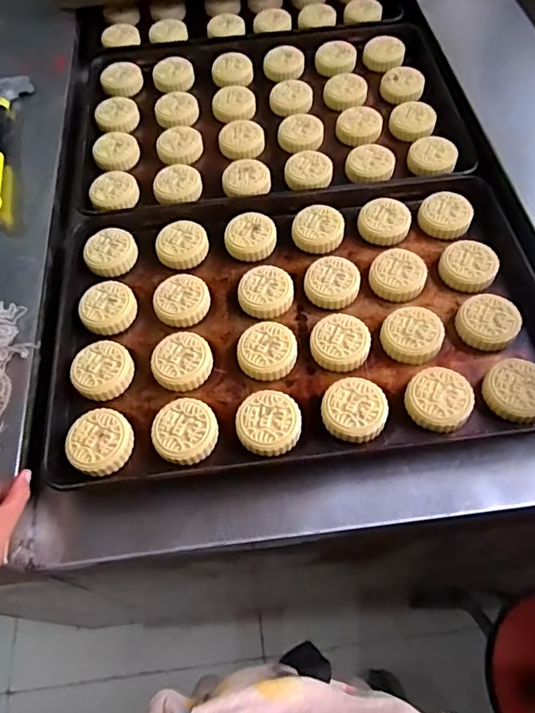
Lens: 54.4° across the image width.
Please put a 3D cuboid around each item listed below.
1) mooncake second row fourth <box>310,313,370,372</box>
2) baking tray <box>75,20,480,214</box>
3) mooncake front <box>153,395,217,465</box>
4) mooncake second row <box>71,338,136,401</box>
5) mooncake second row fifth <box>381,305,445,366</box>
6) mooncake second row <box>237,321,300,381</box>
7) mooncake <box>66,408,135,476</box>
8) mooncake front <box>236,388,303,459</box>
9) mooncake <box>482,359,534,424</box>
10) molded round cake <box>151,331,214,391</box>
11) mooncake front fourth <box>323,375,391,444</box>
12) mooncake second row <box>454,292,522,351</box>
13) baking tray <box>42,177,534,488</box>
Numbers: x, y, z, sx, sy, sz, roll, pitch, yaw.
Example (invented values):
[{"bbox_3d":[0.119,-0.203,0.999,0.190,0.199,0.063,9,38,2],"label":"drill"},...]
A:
[{"bbox_3d":[0.088,-0.018,0.628,0.068,0.029,0.066,7,48,11],"label":"mooncake second row fourth"},{"bbox_3d":[-0.003,-0.410,0.869,0.607,0.049,0.445,-7,61,-1],"label":"baking tray"},{"bbox_3d":[-0.091,0.081,0.572,0.066,0.026,0.070,-16,48,-10],"label":"mooncake front"},{"bbox_3d":[-0.197,0.015,0.620,0.070,0.029,0.066,-2,47,3],"label":"mooncake second row"},{"bbox_3d":[0.173,-0.026,0.625,0.069,0.032,0.064,14,50,17],"label":"mooncake second row fifth"},{"bbox_3d":[0.000,-0.007,0.625,0.068,0.030,0.066,-5,47,0],"label":"mooncake second row"},{"bbox_3d":[-0.185,0.093,0.573,0.067,0.028,0.068,-2,47,3],"label":"mooncake"},{"bbox_3d":[0.002,0.072,0.573,0.068,0.026,0.066,-7,47,-2],"label":"mooncake front"},{"bbox_3d":[0.276,0.037,0.575,0.069,0.022,0.069,-5,64,10],"label":"mooncake"},{"bbox_3d":[-0.102,0.005,0.624,0.068,0.031,0.068,-2,47,3],"label":"molded round cake"},{"bbox_3d":[0.096,0.058,0.572,0.069,0.024,0.065,-2,47,3],"label":"mooncake front fourth"},{"bbox_3d":[0.266,-0.042,0.628,0.071,0.032,0.066,18,51,20],"label":"mooncake second row"},{"bbox_3d":[0.035,-0.055,0.654,0.591,0.044,0.388,-7,59,-1],"label":"baking tray"}]

